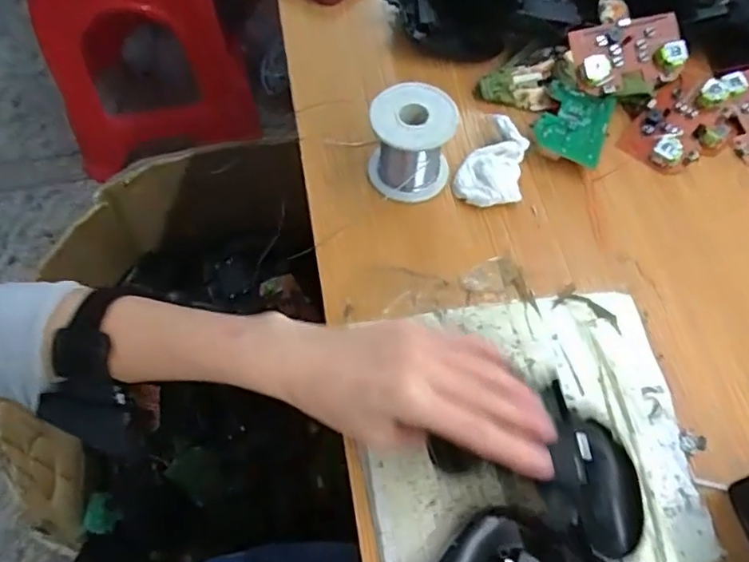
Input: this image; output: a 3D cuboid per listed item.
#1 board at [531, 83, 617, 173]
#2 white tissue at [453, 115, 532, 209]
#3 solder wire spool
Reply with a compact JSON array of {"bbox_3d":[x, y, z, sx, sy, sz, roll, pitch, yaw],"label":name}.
[{"bbox_3d":[0.160,-0.127,0.499,0.057,0.007,0.074,23,64,-2],"label":"board"},{"bbox_3d":[0.091,-0.092,0.478,0.049,0.027,0.075,11,60,5],"label":"white tissue"},{"bbox_3d":[0.028,-0.102,0.463,0.060,0.068,0.058,1,60,-1],"label":"solder wire spool"}]

